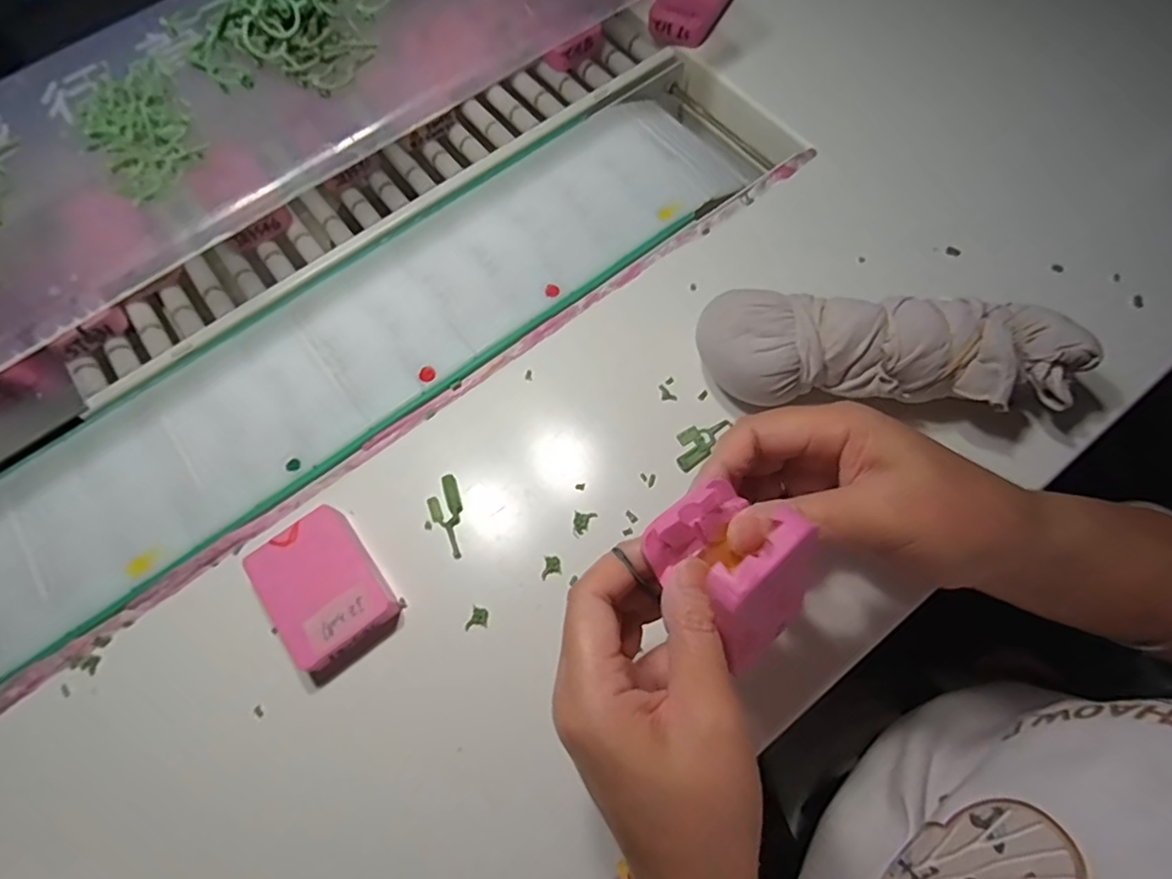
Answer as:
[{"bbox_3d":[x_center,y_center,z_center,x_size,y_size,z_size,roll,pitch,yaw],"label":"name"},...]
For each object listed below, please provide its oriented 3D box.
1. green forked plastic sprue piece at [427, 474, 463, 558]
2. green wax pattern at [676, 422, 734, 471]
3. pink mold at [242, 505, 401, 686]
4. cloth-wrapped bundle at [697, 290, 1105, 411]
[{"bbox_3d":[-0.079,0.044,0.337,0.019,0.004,0.047,-18,69,-4],"label":"green forked plastic sprue piece"},{"bbox_3d":[0.068,0.000,0.346,0.041,0.004,0.020,-36,72,-11],"label":"green wax pattern"},{"bbox_3d":[-0.140,0.079,0.315,0.056,0.018,0.076,-40,72,-12],"label":"pink mold"},{"bbox_3d":[0.161,-0.044,0.331,0.191,0.060,0.053,5,69,5],"label":"cloth-wrapped bundle"}]

